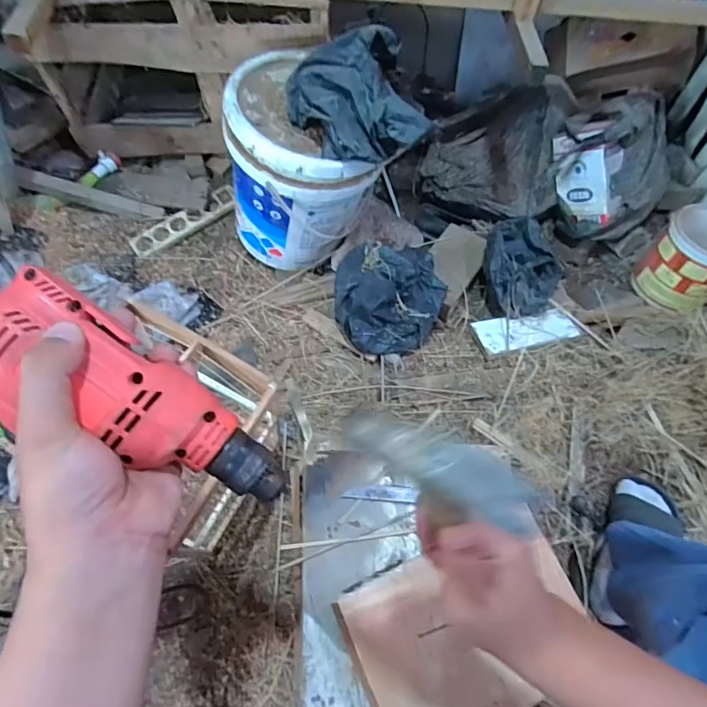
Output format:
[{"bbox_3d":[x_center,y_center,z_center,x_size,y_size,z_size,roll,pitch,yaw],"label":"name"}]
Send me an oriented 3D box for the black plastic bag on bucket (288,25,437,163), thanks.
[{"bbox_3d":[0.007,-0.421,0.778,0.206,0.126,0.181,-12,59,-11],"label":"black plastic bag on bucket"}]

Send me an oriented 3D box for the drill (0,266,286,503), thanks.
[{"bbox_3d":[-0.183,0.027,0.275,0.267,0.070,0.136,-2,96,-12],"label":"drill"}]

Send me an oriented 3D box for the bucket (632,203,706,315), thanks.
[{"bbox_3d":[0.780,-0.210,1.101,0.207,0.166,0.182,-28,64,-20],"label":"bucket"}]

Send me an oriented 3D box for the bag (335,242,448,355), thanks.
[{"bbox_3d":[0.079,-0.115,0.992,0.234,0.120,0.190,-5,58,-7],"label":"bag"}]

